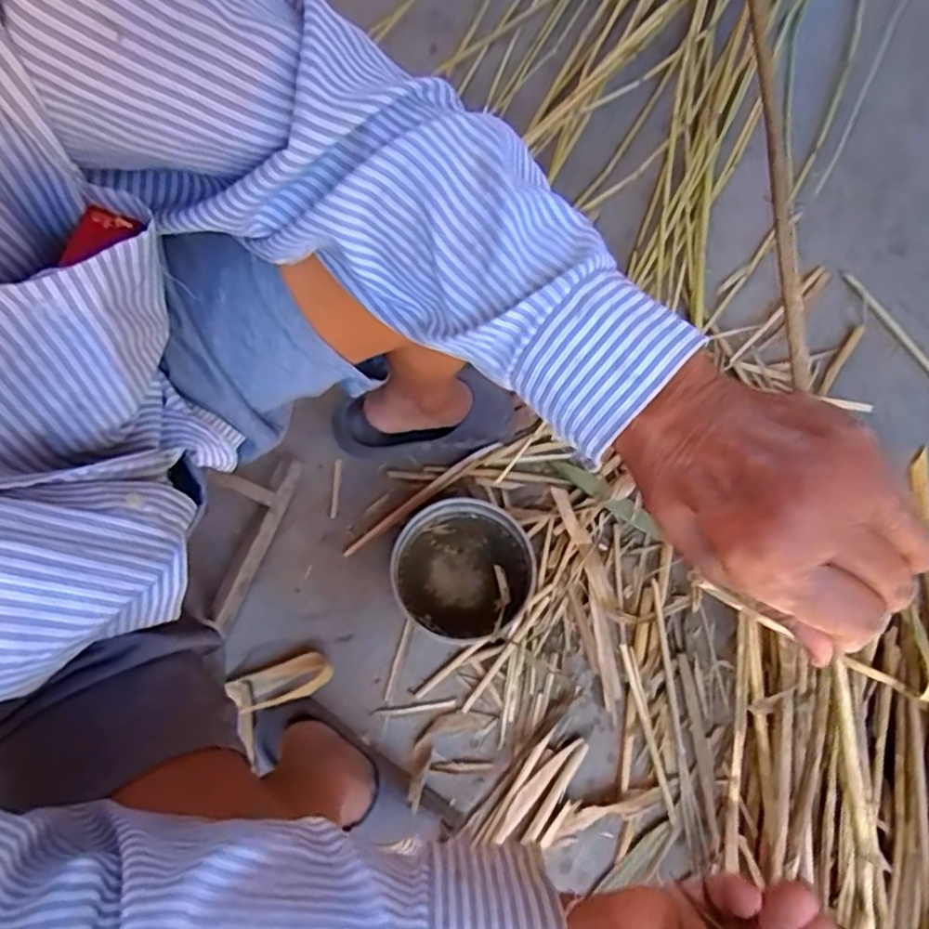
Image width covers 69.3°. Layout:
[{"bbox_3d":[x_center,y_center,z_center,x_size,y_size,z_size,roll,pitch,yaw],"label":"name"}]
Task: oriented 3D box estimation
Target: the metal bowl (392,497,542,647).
[{"bbox_3d":[0.000,0.126,0.791,0.157,0.077,0.153,0,72,1],"label":"metal bowl"}]

